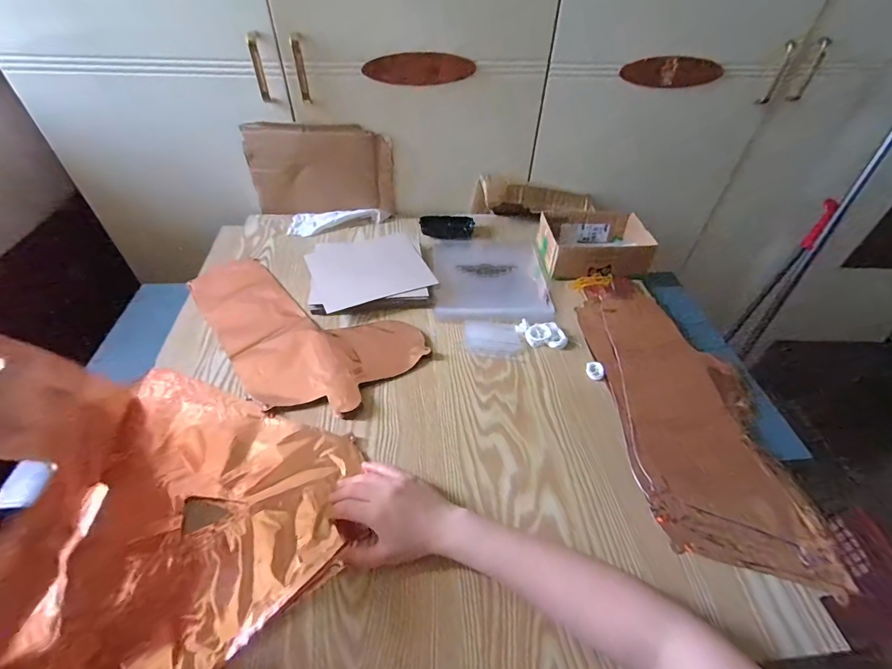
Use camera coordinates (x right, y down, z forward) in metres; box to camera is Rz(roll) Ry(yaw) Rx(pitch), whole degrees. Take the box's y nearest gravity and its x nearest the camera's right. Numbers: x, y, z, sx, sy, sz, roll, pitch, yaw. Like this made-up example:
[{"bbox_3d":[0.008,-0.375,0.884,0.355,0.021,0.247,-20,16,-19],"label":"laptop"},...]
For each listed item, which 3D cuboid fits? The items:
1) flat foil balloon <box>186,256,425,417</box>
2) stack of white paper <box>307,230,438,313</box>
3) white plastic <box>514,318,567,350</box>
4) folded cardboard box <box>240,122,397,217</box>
[{"bbox_3d":[-0.250,-0.006,0.620,0.404,0.010,0.205,24,50,17],"label":"flat foil balloon"},{"bbox_3d":[-0.134,-0.116,0.711,0.201,0.019,0.178,-10,49,-13],"label":"stack of white paper"},{"bbox_3d":[0.148,0.000,0.636,0.075,0.014,0.044,4,47,0],"label":"white plastic"},{"bbox_3d":[-0.242,-0.326,0.809,0.273,0.164,0.053,-4,48,-7],"label":"folded cardboard box"}]

